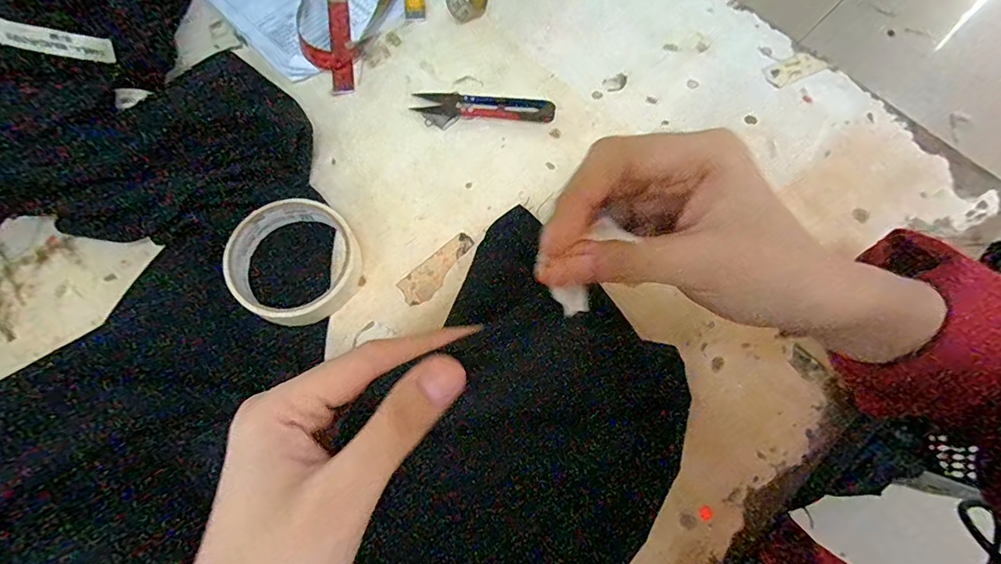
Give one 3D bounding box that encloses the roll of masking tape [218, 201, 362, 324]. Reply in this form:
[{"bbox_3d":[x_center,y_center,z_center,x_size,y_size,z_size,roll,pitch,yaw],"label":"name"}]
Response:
[{"bbox_3d":[-0.145,-0.017,0.340,0.087,0.030,0.091,0,71,0],"label":"roll of masking tape"}]

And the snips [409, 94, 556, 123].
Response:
[{"bbox_3d":[-0.013,-0.145,0.398,0.116,0.007,0.024,5,71,1],"label":"snips"}]

